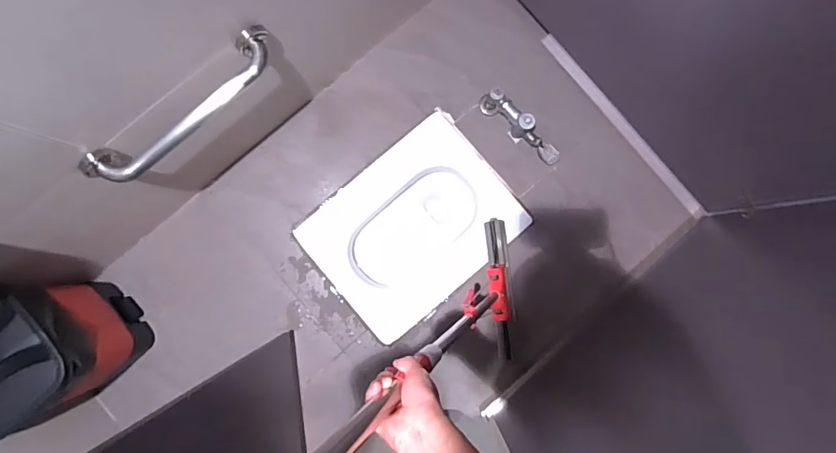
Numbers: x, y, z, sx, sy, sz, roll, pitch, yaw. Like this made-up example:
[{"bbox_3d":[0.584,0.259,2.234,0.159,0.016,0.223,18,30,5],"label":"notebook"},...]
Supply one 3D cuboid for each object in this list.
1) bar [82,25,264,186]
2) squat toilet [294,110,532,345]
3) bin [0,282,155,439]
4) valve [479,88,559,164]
[{"bbox_3d":[-0.435,-0.221,0.839,0.408,0.059,0.068,-40,86,-5],"label":"bar"},{"bbox_3d":[-0.016,-0.004,1.297,0.538,0.123,0.406,-40,86,-5],"label":"squat toilet"},{"bbox_3d":[-0.838,0.263,1.034,0.264,0.351,0.255,-40,86,-5],"label":"bin"},{"bbox_3d":[0.278,-0.269,1.209,0.259,0.082,0.049,44,85,3],"label":"valve"}]

